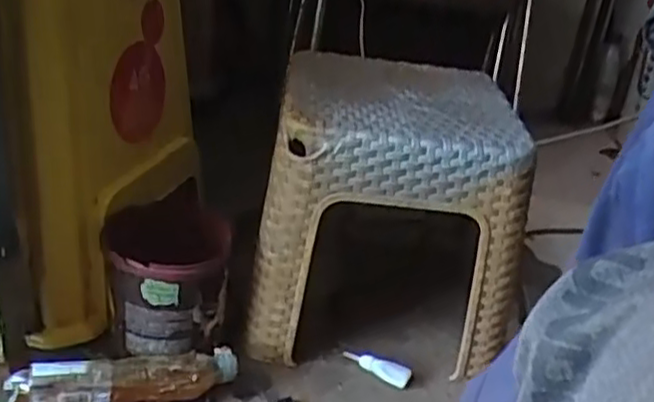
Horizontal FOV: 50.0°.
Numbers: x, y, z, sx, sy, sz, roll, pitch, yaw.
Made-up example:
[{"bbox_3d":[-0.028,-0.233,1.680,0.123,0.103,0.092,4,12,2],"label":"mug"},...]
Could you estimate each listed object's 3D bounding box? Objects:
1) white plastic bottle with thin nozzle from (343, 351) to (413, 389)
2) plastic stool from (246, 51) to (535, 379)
[{"bbox_3d":[0.060,0.198,0.838,0.083,0.020,0.016,20,30,22],"label":"white plastic bottle with thin nozzle"},{"bbox_3d":[0.065,0.004,0.897,0.287,0.299,0.297,5,28,-5],"label":"plastic stool"}]

